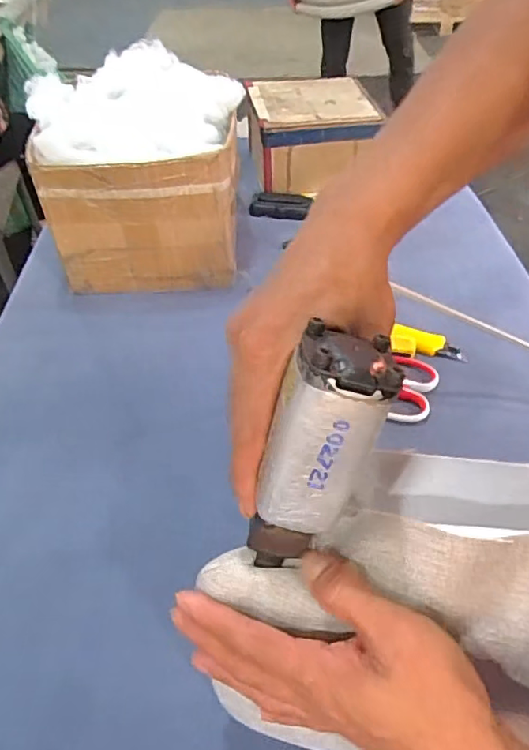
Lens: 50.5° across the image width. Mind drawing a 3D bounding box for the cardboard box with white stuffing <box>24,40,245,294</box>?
[{"bbox_3d":[-0.171,-0.289,0.816,0.268,0.249,0.276,-1,44,0],"label":"cardboard box with white stuffing"}]

